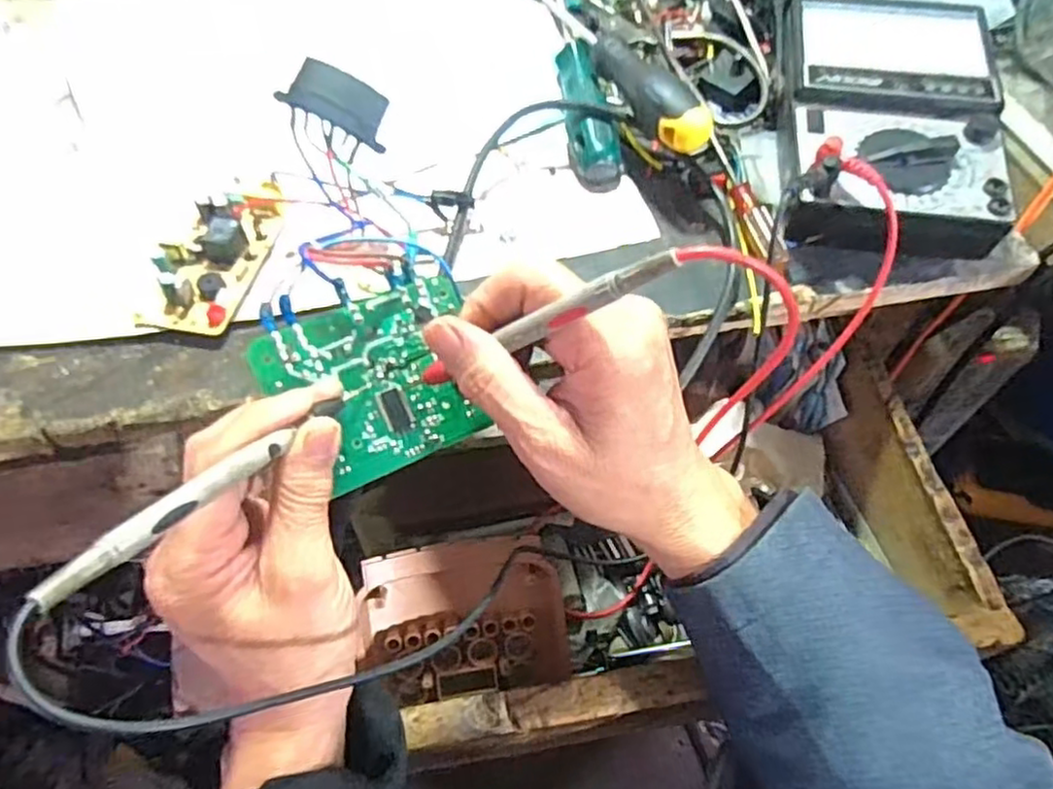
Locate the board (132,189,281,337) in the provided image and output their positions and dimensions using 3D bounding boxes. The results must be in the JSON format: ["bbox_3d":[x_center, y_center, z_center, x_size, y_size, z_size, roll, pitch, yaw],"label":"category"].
[{"bbox_3d":[-0.165,-0.075,0.367,0.045,0.021,0.098,8,58,3],"label":"board"}]

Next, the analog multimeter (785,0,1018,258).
[{"bbox_3d":[0.201,-0.150,0.390,0.108,0.052,0.182,9,58,4],"label":"analog multimeter"}]

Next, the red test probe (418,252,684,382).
[{"bbox_3d":[0.003,-0.024,0.251,0.009,0.121,0.007,34,51,-33],"label":"red test probe"}]

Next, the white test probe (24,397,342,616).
[{"bbox_3d":[-0.108,0.031,0.246,0.010,0.012,0.131,29,36,15],"label":"white test probe"}]

